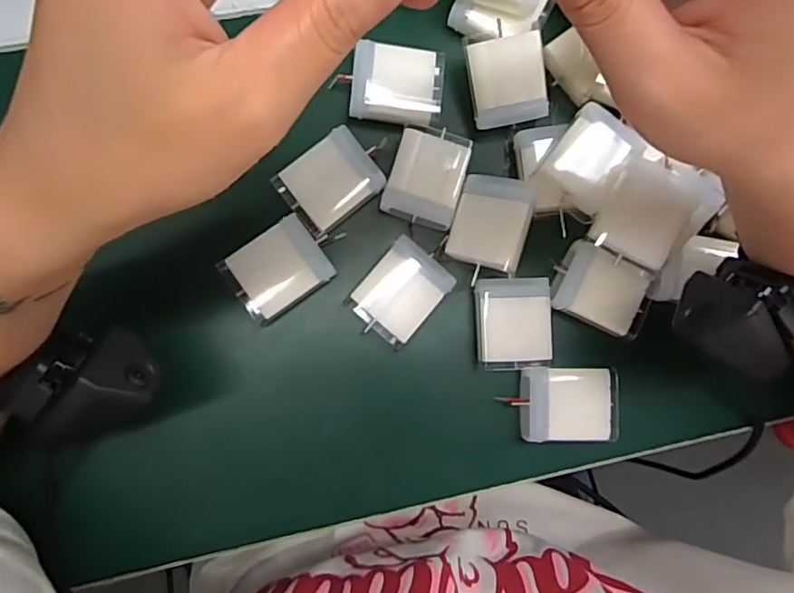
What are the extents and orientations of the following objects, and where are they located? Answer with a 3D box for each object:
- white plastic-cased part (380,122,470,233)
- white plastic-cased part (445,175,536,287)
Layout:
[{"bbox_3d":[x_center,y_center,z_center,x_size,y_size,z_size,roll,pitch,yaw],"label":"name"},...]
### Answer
[{"bbox_3d":[0.017,-0.069,0.322,0.040,0.008,0.054,16,85,-4],"label":"white plastic-cased part"},{"bbox_3d":[0.052,-0.040,0.316,0.040,0.011,0.055,15,85,26],"label":"white plastic-cased part"}]

